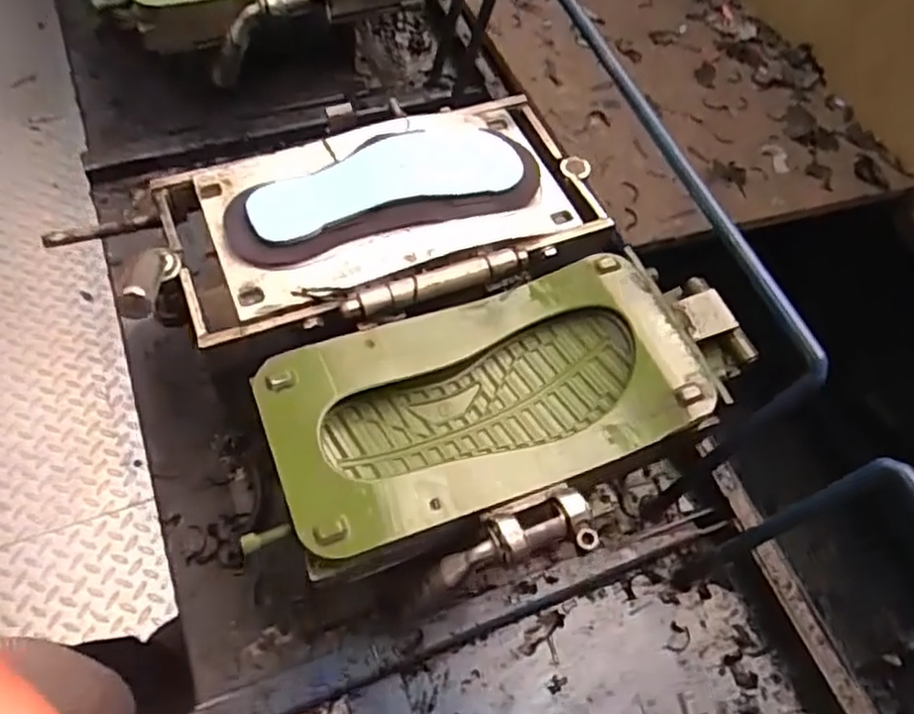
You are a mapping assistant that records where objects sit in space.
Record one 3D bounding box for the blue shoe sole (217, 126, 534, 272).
[{"bbox_3d":[-0.062,-0.148,0.644,0.271,0.025,0.096,-19,61,-13],"label":"blue shoe sole"}]

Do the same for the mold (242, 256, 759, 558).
[{"bbox_3d":[0.047,0.024,0.582,0.384,0.051,0.177,-19,61,-13],"label":"mold"}]

